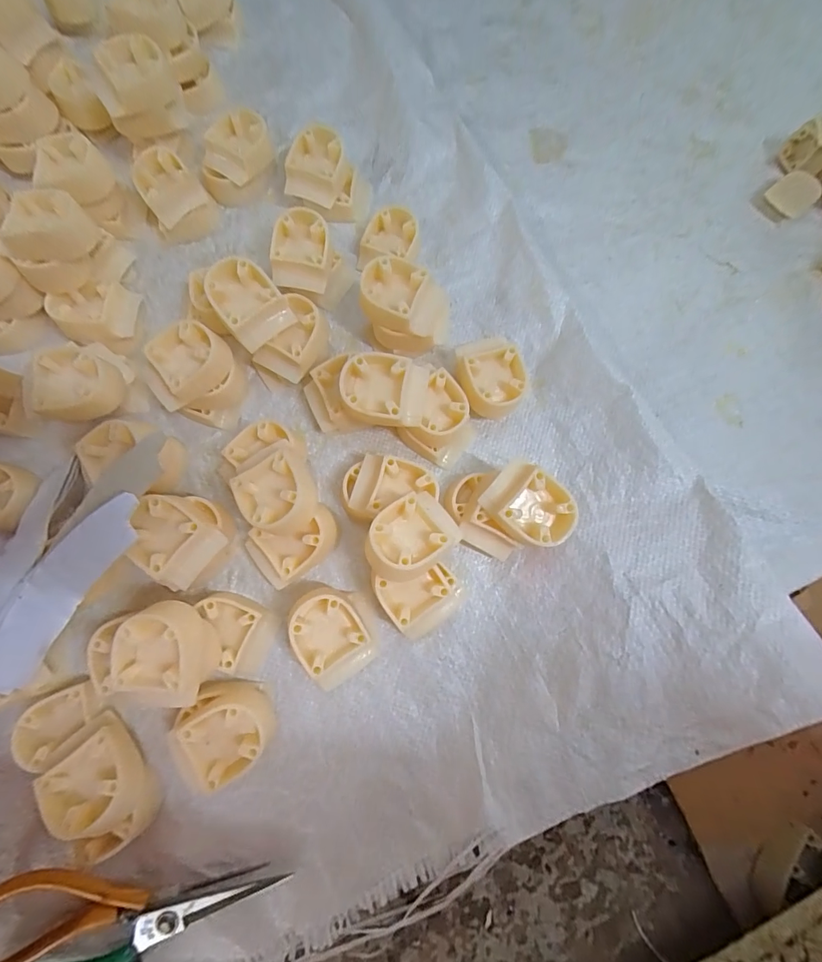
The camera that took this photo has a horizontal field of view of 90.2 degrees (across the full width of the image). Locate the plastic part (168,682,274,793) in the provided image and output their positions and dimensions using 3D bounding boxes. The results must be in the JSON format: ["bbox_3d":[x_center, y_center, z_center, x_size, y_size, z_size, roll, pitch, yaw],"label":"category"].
[{"bbox_3d":[-0.124,0.165,0.275,0.054,0.038,0.058,0,78,-1],"label":"plastic part"}]

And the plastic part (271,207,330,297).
[{"bbox_3d":[-0.093,-0.190,0.348,0.045,0.044,0.055,5,78,0],"label":"plastic part"}]

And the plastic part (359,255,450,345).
[{"bbox_3d":[-0.006,-0.137,0.330,0.067,0.060,0.046,16,78,2],"label":"plastic part"}]

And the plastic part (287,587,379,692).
[{"bbox_3d":[-0.054,0.105,0.289,0.050,0.044,0.062,-36,81,-8],"label":"plastic part"}]

